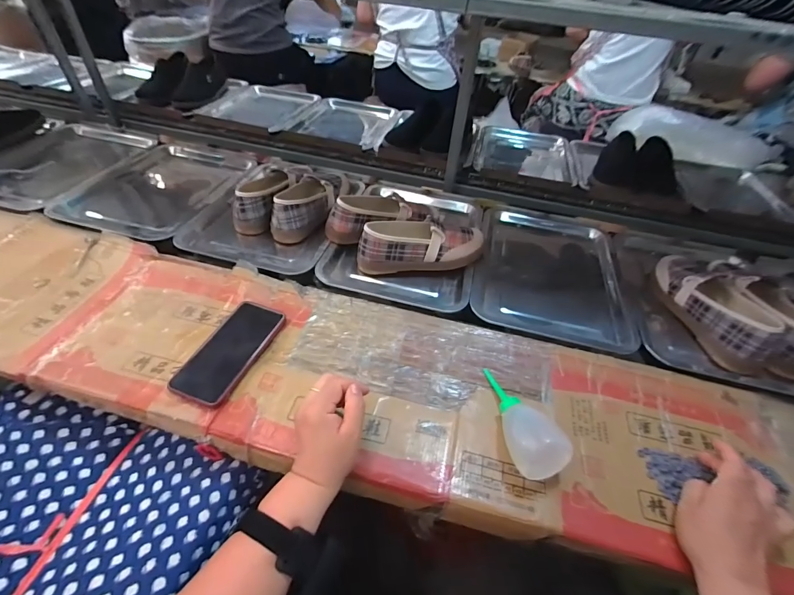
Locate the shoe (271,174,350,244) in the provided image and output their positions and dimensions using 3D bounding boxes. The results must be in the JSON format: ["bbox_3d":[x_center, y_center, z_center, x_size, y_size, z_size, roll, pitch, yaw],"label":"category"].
[{"bbox_3d":[-0.174,-0.193,0.757,0.096,0.084,0.217,12,48,4],"label":"shoe"}]

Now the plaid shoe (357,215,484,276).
[{"bbox_3d":[0.045,-0.088,0.666,0.223,0.086,0.071,-1,49,-8],"label":"plaid shoe"}]

